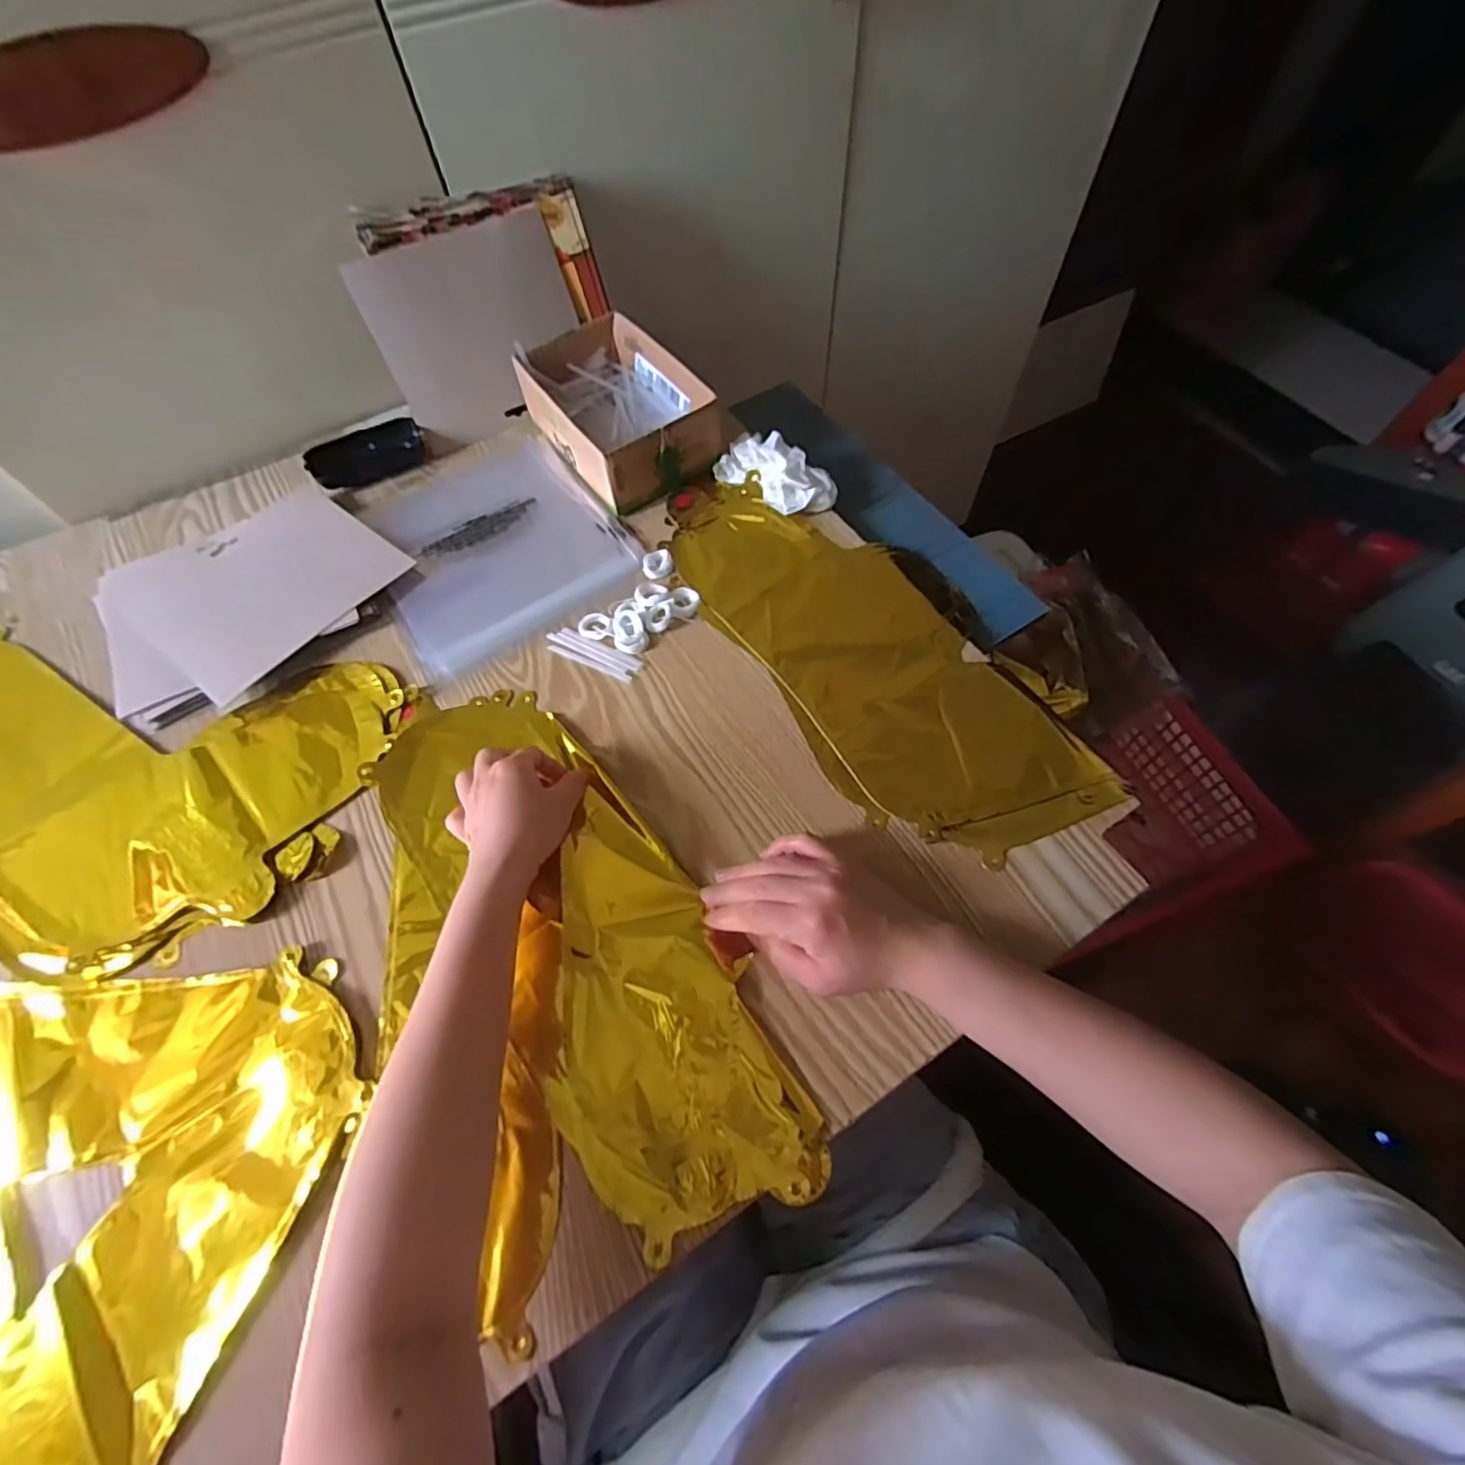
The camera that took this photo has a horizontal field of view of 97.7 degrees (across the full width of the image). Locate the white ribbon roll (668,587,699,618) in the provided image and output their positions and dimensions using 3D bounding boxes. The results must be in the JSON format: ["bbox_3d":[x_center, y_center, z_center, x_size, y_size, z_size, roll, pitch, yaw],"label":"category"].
[{"bbox_3d":[-0.041,-0.110,0.547,0.024,0.009,0.030,12,63,8],"label":"white ribbon roll"}]

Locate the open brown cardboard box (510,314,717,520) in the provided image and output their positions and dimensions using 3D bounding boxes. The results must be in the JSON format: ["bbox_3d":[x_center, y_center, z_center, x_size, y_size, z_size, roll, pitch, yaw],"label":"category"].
[{"bbox_3d":[-0.112,-0.311,0.621,0.124,0.063,0.196,-33,66,-14],"label":"open brown cardboard box"}]

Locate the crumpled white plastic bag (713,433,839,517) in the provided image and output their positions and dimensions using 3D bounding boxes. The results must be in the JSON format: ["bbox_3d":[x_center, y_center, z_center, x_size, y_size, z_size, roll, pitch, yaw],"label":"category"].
[{"bbox_3d":[0.042,-0.243,0.598,0.110,0.033,0.061,38,70,20],"label":"crumpled white plastic bag"}]

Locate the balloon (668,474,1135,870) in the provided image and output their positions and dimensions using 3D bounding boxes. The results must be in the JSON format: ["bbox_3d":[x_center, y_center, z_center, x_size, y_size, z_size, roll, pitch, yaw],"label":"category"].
[{"bbox_3d":[0.108,-0.083,0.526,0.191,0.007,0.410,-30,65,-13],"label":"balloon"}]

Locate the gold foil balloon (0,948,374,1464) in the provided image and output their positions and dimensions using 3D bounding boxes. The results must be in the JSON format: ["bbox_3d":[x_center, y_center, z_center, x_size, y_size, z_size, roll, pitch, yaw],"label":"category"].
[{"bbox_3d":[-0.409,0.318,0.330,0.371,0.013,0.350,-6,62,0],"label":"gold foil balloon"}]

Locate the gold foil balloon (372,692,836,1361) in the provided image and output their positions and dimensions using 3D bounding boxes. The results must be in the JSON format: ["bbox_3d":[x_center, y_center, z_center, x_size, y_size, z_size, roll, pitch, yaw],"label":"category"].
[{"bbox_3d":[-0.129,0.143,0.428,0.207,0.025,0.401,-34,66,-15],"label":"gold foil balloon"}]

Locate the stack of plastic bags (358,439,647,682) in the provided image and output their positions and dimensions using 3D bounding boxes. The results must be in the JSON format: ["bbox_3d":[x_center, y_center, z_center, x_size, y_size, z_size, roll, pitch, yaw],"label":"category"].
[{"bbox_3d":[-0.225,-0.178,0.597,0.211,0.012,0.227,-34,66,-14],"label":"stack of plastic bags"}]

